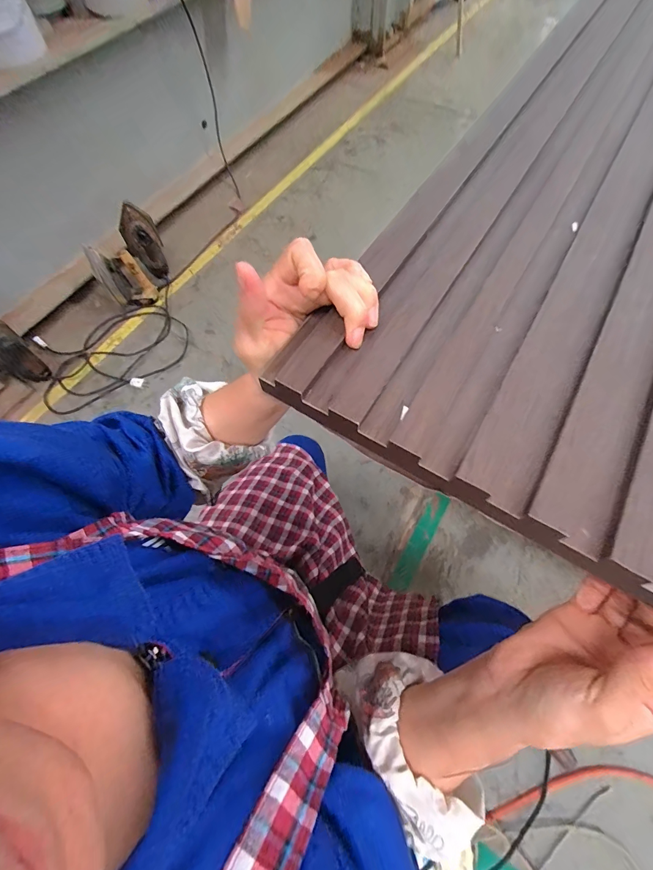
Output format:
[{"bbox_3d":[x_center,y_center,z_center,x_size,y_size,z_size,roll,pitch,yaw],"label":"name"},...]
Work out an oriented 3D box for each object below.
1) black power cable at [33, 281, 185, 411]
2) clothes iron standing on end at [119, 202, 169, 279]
[{"bbox_3d":[-0.726,-0.318,1.241,0.522,0.044,0.415,-31,68,-11],"label":"black power cable"},{"bbox_3d":[-0.652,-0.686,1.313,0.121,0.258,0.116,-29,67,-10],"label":"clothes iron standing on end"}]

